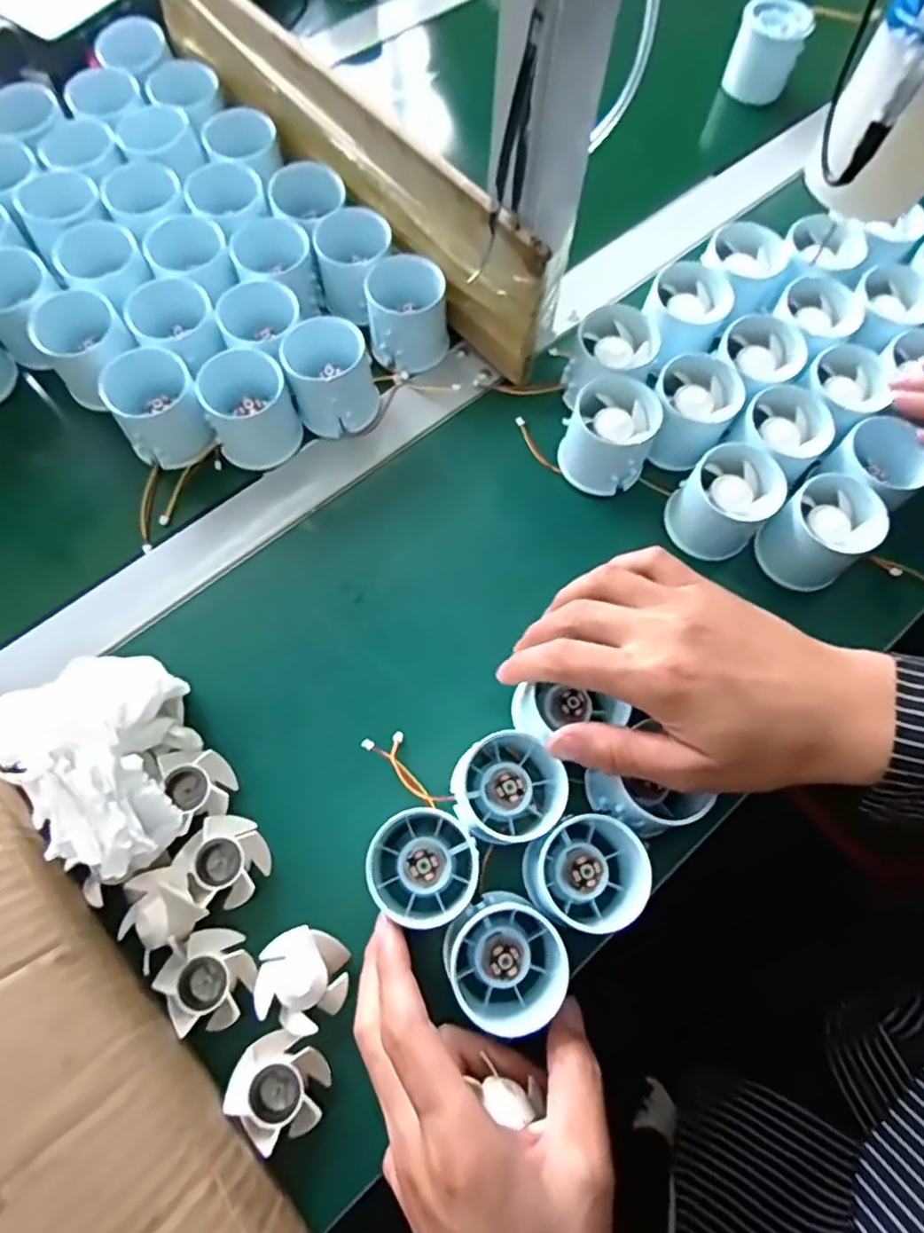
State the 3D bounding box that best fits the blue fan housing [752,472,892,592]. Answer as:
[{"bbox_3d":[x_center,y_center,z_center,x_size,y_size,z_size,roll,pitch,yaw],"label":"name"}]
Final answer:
[{"bbox_3d":[0.210,-0.049,0.391,0.051,0.045,0.054,1,70,-1],"label":"blue fan housing"}]

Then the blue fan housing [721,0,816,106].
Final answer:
[{"bbox_3d":[0.258,-0.480,0.560,0.055,0.054,0.044,21,70,6],"label":"blue fan housing"}]

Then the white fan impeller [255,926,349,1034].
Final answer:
[{"bbox_3d":[-0.077,0.176,0.322,0.043,0.016,0.043,1,70,-1],"label":"white fan impeller"}]

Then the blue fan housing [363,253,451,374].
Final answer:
[{"bbox_3d":[-0.036,-0.204,0.448,0.055,0.044,0.061,-2,70,-3],"label":"blue fan housing"}]

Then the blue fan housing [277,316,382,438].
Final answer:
[{"bbox_3d":[-0.082,-0.150,0.419,0.053,0.048,0.048,-12,70,-6],"label":"blue fan housing"}]

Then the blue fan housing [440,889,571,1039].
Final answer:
[{"bbox_3d":[0.021,0.162,0.314,0.053,0.054,0.051,1,70,-1],"label":"blue fan housing"}]

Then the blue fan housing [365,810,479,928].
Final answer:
[{"bbox_3d":[-0.019,0.123,0.331,0.052,0.054,0.056,1,70,-1],"label":"blue fan housing"}]

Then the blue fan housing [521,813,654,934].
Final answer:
[{"bbox_3d":[0.062,0.126,0.328,0.058,0.049,0.051,-11,70,-6],"label":"blue fan housing"}]

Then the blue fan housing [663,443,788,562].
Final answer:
[{"bbox_3d":[0.157,-0.068,0.396,0.057,0.042,0.051,-41,76,-15],"label":"blue fan housing"}]

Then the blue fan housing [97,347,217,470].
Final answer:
[{"bbox_3d":[-0.186,-0.127,0.409,0.048,0.050,0.051,1,70,-1],"label":"blue fan housing"}]

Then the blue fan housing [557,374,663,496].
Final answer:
[{"bbox_3d":[0.091,-0.112,0.414,0.051,0.047,0.052,25,71,7],"label":"blue fan housing"}]

